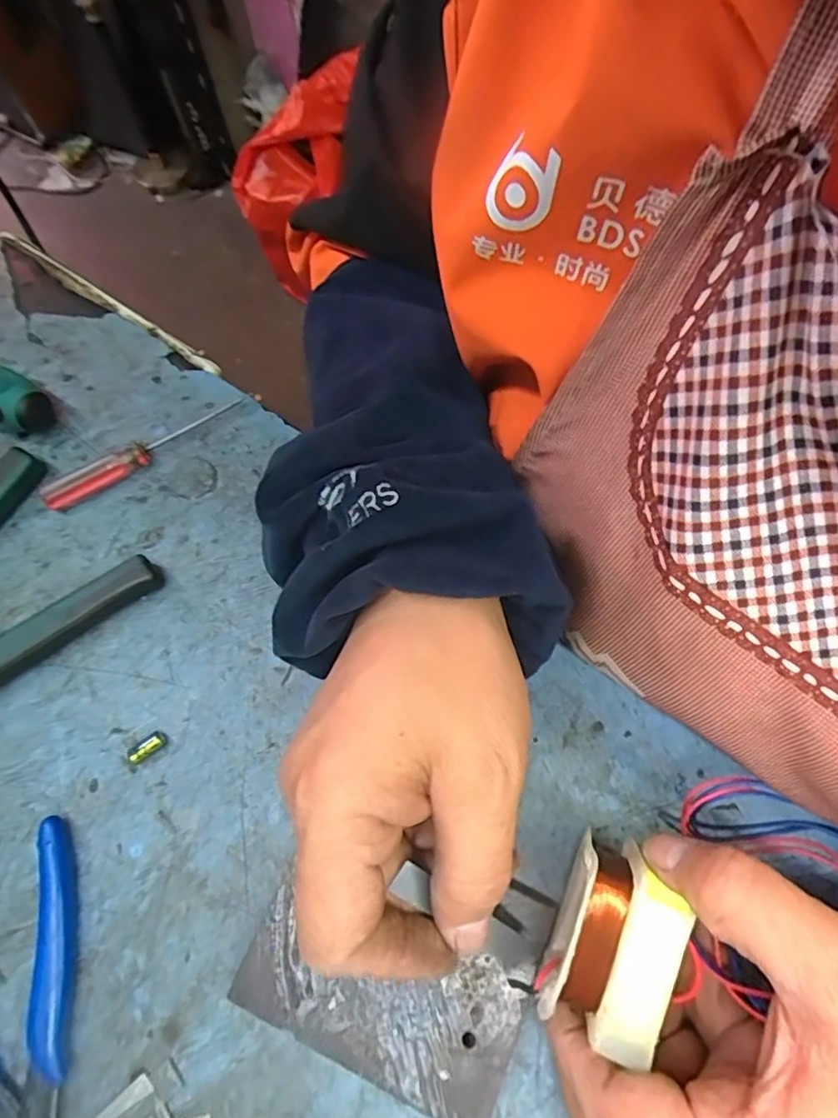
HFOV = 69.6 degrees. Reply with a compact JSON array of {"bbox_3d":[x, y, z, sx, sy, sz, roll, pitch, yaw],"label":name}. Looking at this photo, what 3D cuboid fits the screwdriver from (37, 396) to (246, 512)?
[{"bbox_3d":[-0.148,-0.060,0.327,0.113,0.014,0.011,-34,71,-12],"label":"screwdriver"}]

